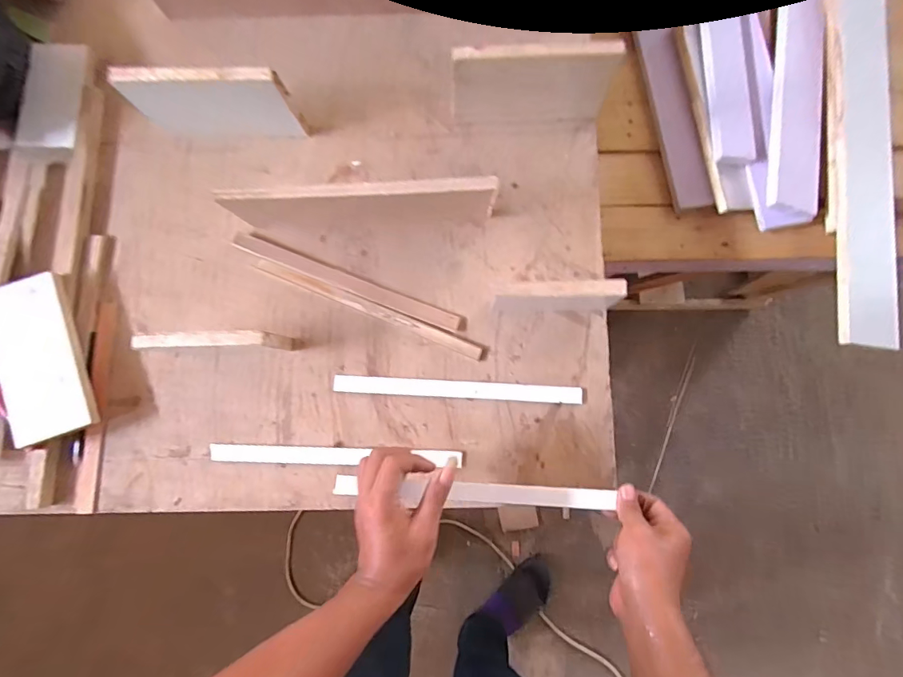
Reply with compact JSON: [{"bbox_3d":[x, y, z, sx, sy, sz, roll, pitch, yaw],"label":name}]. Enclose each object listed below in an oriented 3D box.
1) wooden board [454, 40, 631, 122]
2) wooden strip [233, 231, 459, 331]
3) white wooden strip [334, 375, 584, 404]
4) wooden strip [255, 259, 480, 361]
[{"bbox_3d":[0.097,-0.309,0.553,0.190,0.105,0.019,-2,74,3],"label":"wooden board"},{"bbox_3d":[-0.137,-0.075,0.597,0.310,0.010,0.022,21,84,3],"label":"wooden strip"},{"bbox_3d":[0.008,0.065,0.577,0.312,0.012,0.022,3,83,1],"label":"white wooden strip"},{"bbox_3d":[-0.107,-0.040,0.586,0.310,0.010,0.018,22,84,3],"label":"wooden strip"}]

